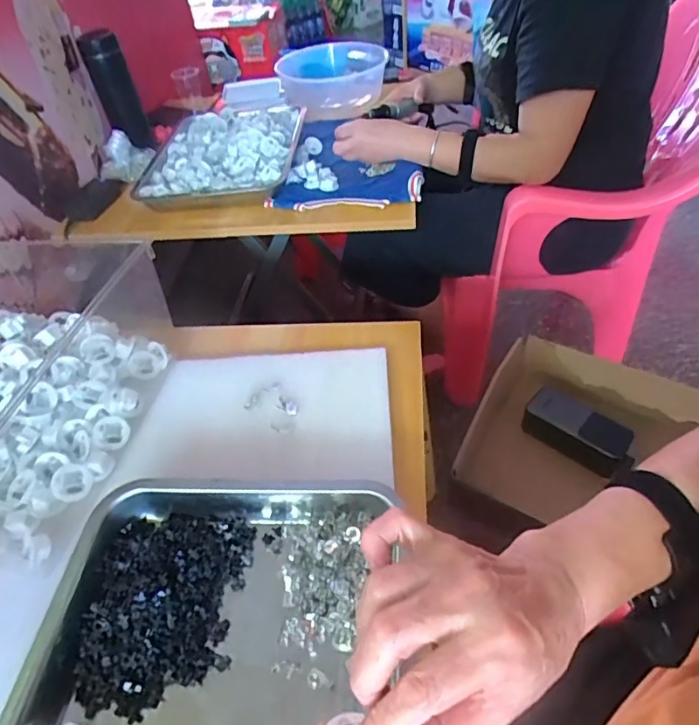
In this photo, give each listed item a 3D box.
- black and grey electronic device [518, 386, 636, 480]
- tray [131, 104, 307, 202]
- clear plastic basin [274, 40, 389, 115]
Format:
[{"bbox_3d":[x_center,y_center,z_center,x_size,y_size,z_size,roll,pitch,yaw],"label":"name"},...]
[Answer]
[{"bbox_3d":[0.332,0.098,0.749,0.147,0.061,0.062,25,52,29],"label":"black and grey electronic device"},{"bbox_3d":[-0.253,-0.419,0.989,0.300,0.059,0.344,-1,44,5],"label":"tray"},{"bbox_3d":[-0.038,-0.677,1.192,0.245,0.082,0.299,-5,44,2],"label":"clear plastic basin"}]

